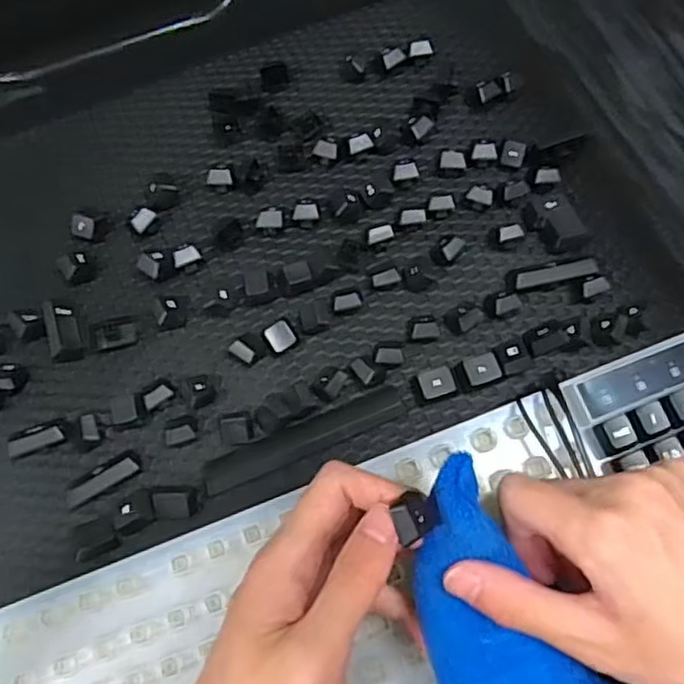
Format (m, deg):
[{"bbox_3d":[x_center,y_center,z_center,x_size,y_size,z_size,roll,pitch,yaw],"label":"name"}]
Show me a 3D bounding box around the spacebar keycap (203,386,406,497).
[{"bbox_3d":[-0.020,0.052,0.365,0.114,0.013,0.019,-24,74,-7],"label":"spacebar keycap"}]

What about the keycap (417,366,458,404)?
[{"bbox_3d":[0.052,0.024,0.370,0.021,0.012,0.017,-18,73,-6],"label":"keycap"}]

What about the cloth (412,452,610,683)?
[{"bbox_3d":[0.065,0.116,0.276,0.066,0.022,0.138,-15,88,-5],"label":"cloth"}]

